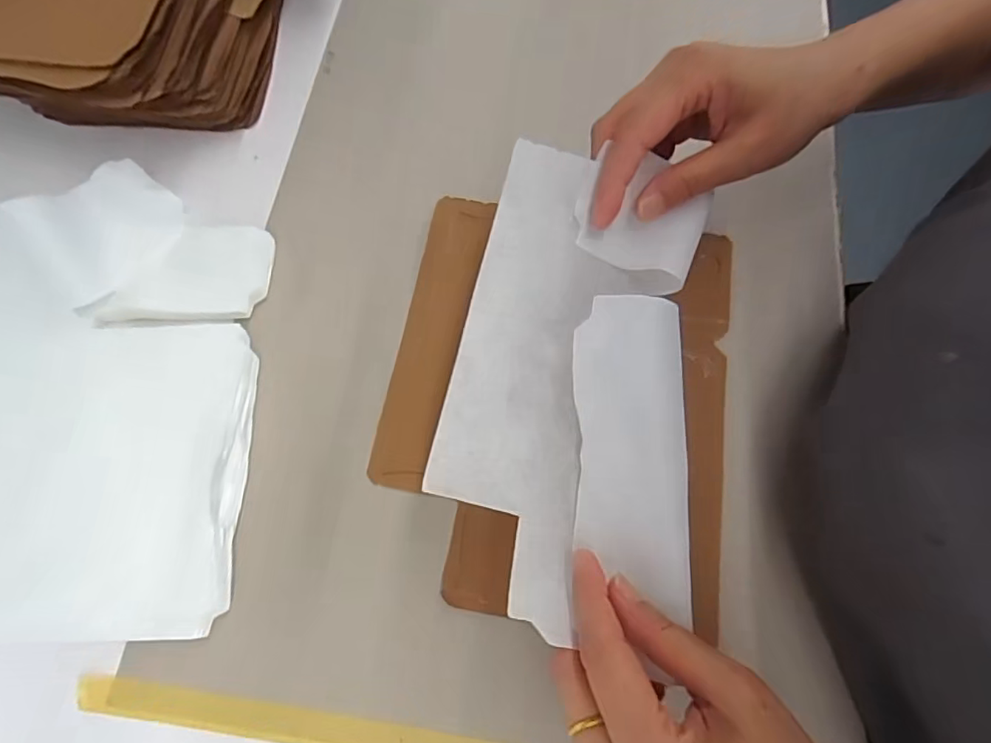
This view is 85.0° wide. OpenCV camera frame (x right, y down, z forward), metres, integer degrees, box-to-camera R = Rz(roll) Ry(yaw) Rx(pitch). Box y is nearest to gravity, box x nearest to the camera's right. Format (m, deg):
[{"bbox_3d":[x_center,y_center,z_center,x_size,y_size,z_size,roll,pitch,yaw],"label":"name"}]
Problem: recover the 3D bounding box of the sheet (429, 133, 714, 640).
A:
[{"bbox_3d":[0.037,-0.004,0.248,0.110,0.042,0.216,8,71,2],"label":"sheet"}]

